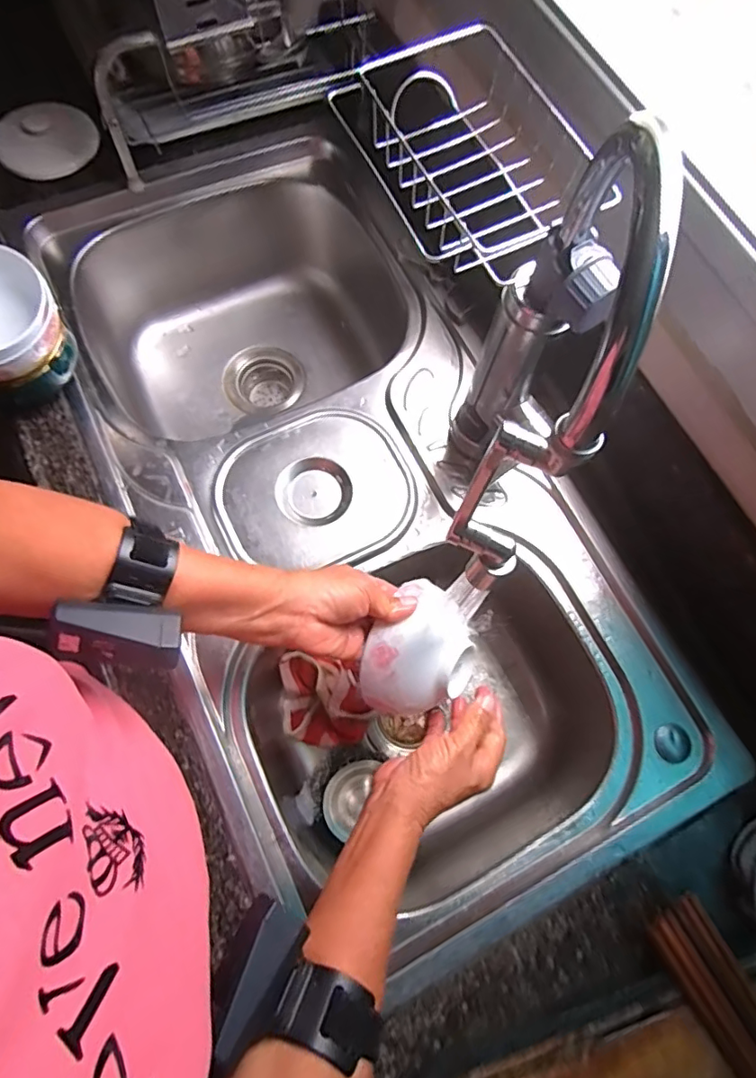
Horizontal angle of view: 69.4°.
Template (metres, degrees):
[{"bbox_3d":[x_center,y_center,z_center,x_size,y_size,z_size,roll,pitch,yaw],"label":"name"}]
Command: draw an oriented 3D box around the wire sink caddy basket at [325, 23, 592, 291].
[{"bbox_3d":[0.062,-0.265,0.378,0.126,0.058,0.161,-30,76,-11],"label":"wire sink caddy basket"}]

